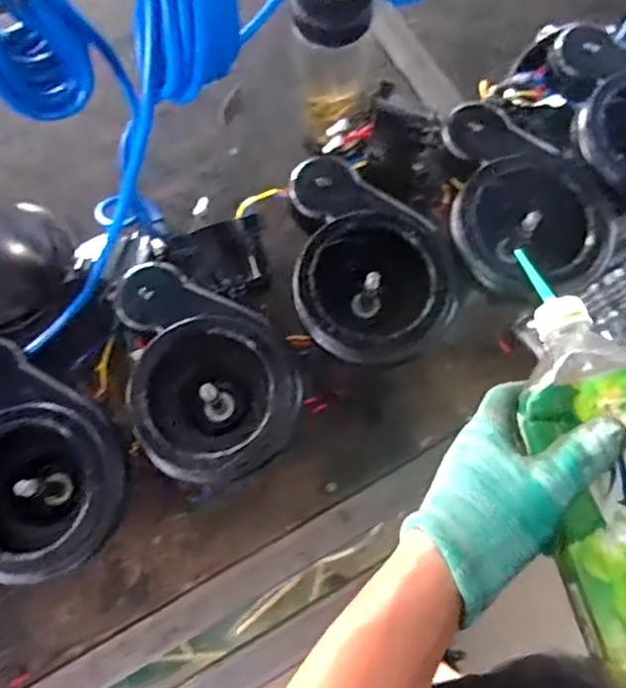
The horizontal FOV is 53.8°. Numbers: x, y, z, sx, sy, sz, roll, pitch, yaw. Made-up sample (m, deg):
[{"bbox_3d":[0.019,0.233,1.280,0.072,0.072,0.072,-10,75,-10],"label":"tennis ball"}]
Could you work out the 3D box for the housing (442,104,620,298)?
[{"bbox_3d":[0.154,-0.109,0.486,0.118,0.059,0.168,-22,77,-4],"label":"housing"}]

